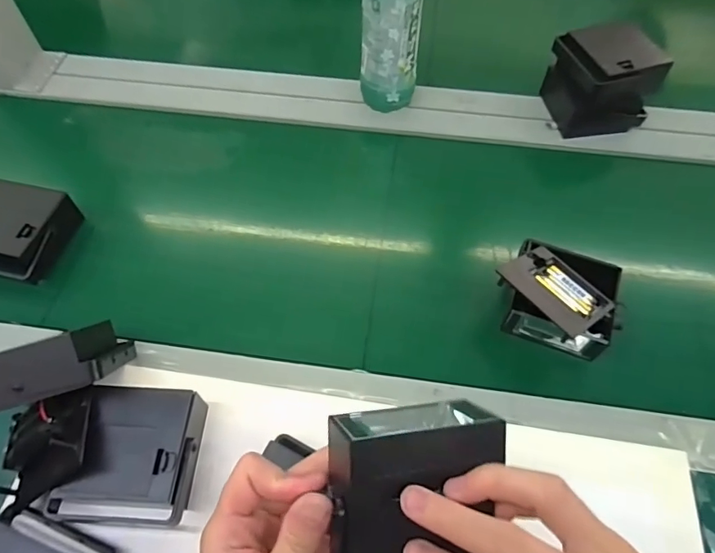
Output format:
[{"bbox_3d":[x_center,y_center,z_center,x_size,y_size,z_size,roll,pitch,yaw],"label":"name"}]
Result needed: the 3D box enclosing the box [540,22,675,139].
[{"bbox_3d":[0.276,-0.221,0.559,0.099,0.091,0.096,-10,60,-6],"label":"box"}]

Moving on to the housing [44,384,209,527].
[{"bbox_3d":[-0.165,0.134,0.371,0.094,0.043,0.092,3,59,2],"label":"housing"}]

